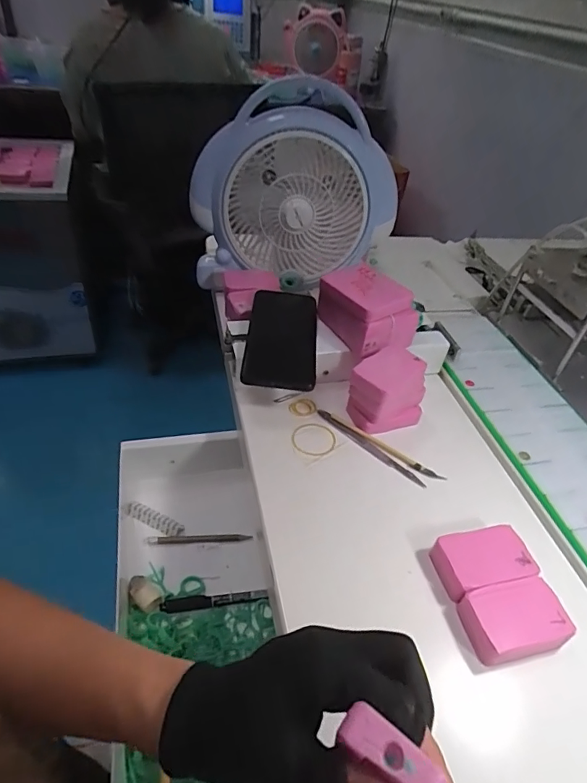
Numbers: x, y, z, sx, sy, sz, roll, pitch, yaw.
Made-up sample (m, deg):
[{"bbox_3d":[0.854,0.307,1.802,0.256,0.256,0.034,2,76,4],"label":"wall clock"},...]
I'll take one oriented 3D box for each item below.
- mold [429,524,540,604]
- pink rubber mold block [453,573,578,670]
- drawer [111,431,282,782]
[{"bbox_3d":[0.152,0.139,0.385,0.076,0.024,0.045,-6,43,-14],"label":"mold"},{"bbox_3d":[0.163,0.168,0.350,0.072,0.022,0.046,-4,43,-12],"label":"pink rubber mold block"},{"bbox_3d":[-0.074,0.234,0.392,0.141,0.074,0.453,-5,43,-13],"label":"drawer"}]

